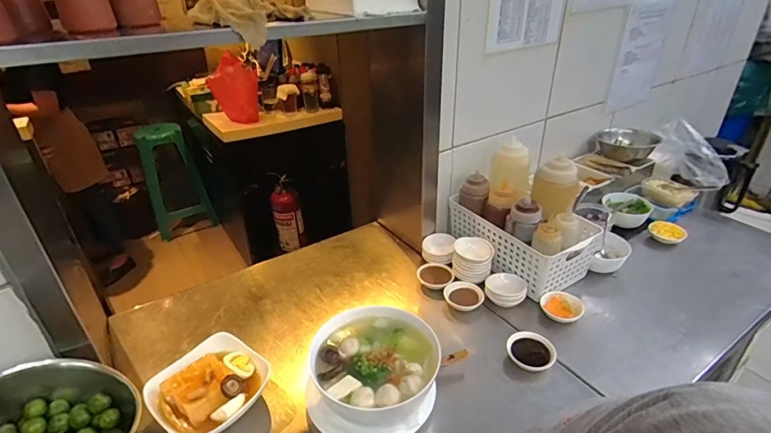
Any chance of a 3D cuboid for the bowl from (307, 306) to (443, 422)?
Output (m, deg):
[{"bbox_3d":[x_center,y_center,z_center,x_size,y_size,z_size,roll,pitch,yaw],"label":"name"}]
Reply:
[{"bbox_3d":[-0.016,0.226,0.633,0.179,0.081,0.171,-1,31,1],"label":"bowl"}]

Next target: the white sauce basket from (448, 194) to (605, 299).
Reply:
[{"bbox_3d":[0.271,0.045,0.887,0.149,0.115,0.265,-22,36,-31],"label":"white sauce basket"}]

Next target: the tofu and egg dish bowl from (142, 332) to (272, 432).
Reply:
[{"bbox_3d":[-0.257,0.250,0.623,0.133,0.064,0.149,20,37,33],"label":"tofu and egg dish bowl"}]

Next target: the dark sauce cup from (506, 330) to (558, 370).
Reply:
[{"bbox_3d":[0.236,0.220,0.688,0.074,0.025,0.069,-1,31,1],"label":"dark sauce cup"}]

